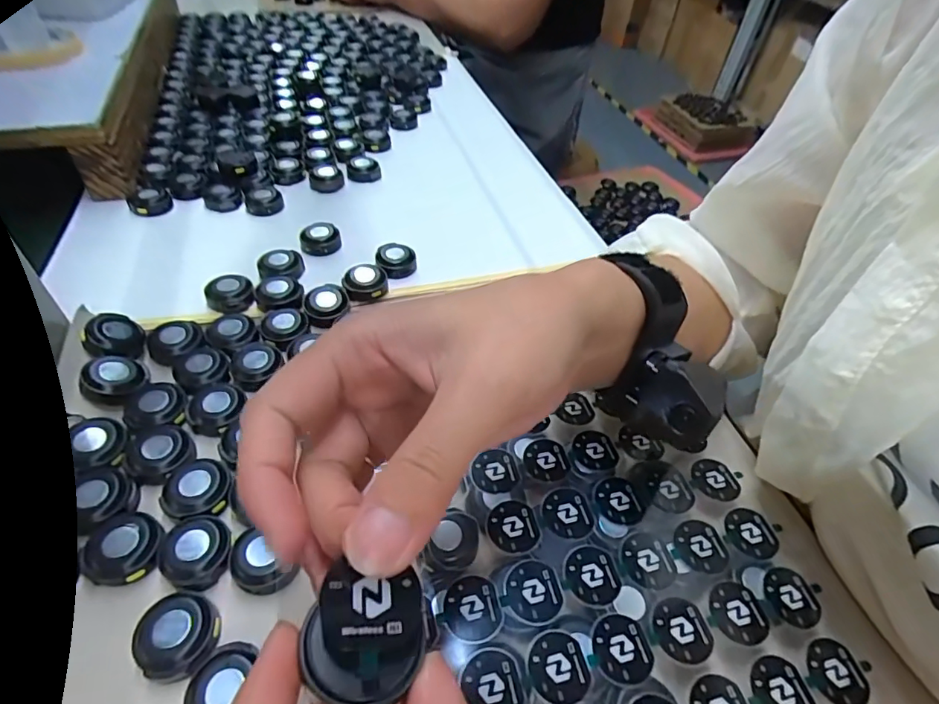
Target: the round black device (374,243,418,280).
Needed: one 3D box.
[{"bbox_3d":[-0.053,-0.067,0.365,0.028,0.013,0.028,2,49,-2],"label":"round black device"}]

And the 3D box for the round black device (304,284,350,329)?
[{"bbox_3d":[-0.094,-0.032,0.330,0.029,0.012,0.027,2,49,-2],"label":"round black device"}]

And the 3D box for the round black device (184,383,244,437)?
[{"bbox_3d":[-0.137,0.031,0.271,0.029,0.014,0.025,-22,54,-20],"label":"round black device"}]

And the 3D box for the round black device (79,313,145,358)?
[{"bbox_3d":[-0.204,-0.008,0.288,0.028,0.017,0.030,2,49,-2],"label":"round black device"}]

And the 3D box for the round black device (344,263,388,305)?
[{"bbox_3d":[-0.072,-0.048,0.347,0.029,0.013,0.026,-10,50,-11],"label":"round black device"}]

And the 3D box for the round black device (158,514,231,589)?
[{"bbox_3d":[-0.122,0.088,0.222,0.031,0.009,0.029,2,49,-2],"label":"round black device"}]

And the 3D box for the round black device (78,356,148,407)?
[{"bbox_3d":[-0.193,0.013,0.270,0.026,0.012,0.029,34,56,24],"label":"round black device"}]

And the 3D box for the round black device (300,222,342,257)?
[{"bbox_3d":[-0.113,-0.086,0.380,0.029,0.012,0.030,2,49,-2],"label":"round black device"}]

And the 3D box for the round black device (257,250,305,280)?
[{"bbox_3d":[-0.133,-0.060,0.353,0.029,0.012,0.029,-8,50,-10],"label":"round black device"}]

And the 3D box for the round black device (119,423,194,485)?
[{"bbox_3d":[-0.157,0.052,0.253,0.030,0.011,0.029,2,49,-2],"label":"round black device"}]

